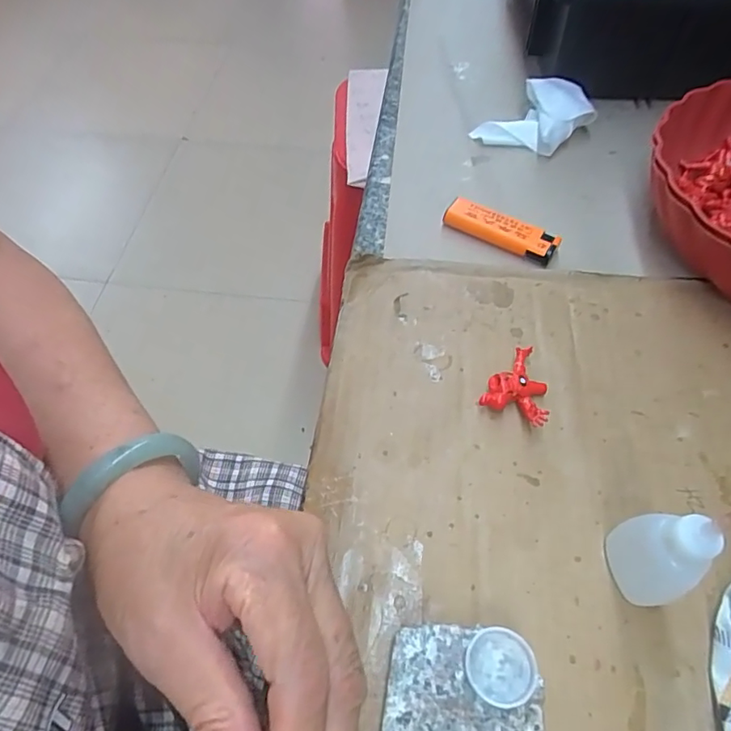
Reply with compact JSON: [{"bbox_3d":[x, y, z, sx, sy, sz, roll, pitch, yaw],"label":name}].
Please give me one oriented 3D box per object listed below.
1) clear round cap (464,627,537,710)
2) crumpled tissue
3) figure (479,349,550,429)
[{"bbox_3d":[0.054,0.119,0.205,0.026,0.005,0.026,6,61,10],"label":"clear round cap"},{"bbox_3d":[0.139,-0.202,0.422,0.081,0.031,0.056,-34,63,-20],"label":"crumpled tissue"},{"bbox_3d":[0.089,0.010,0.289,0.035,0.016,0.044,26,61,16],"label":"figure"}]

